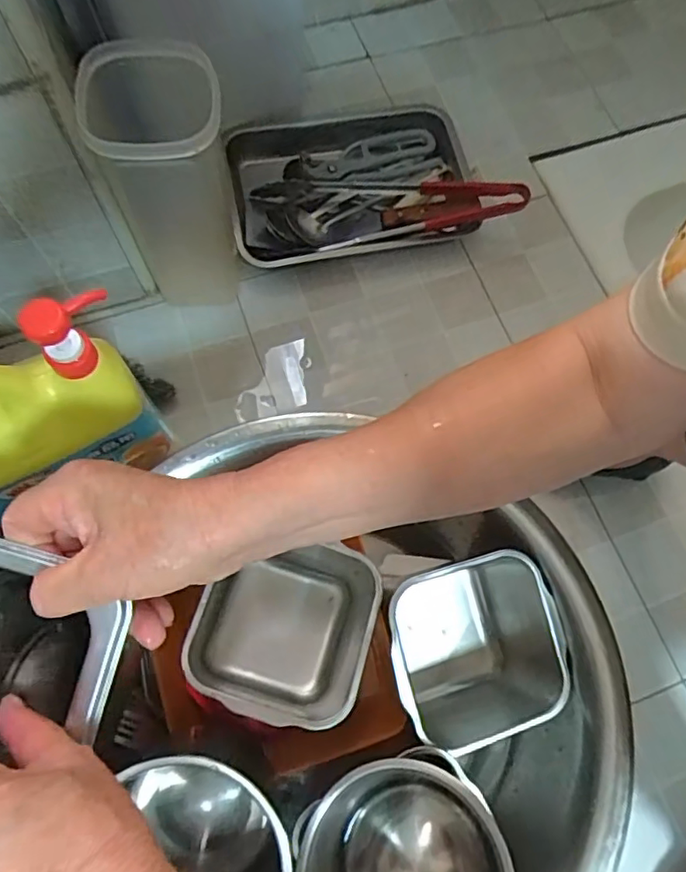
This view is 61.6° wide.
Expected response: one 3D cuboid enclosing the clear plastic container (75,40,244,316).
[{"bbox_3d":[-0.172,-0.232,0.604,0.113,0.284,0.111,-9,72,-6],"label":"clear plastic container"}]

